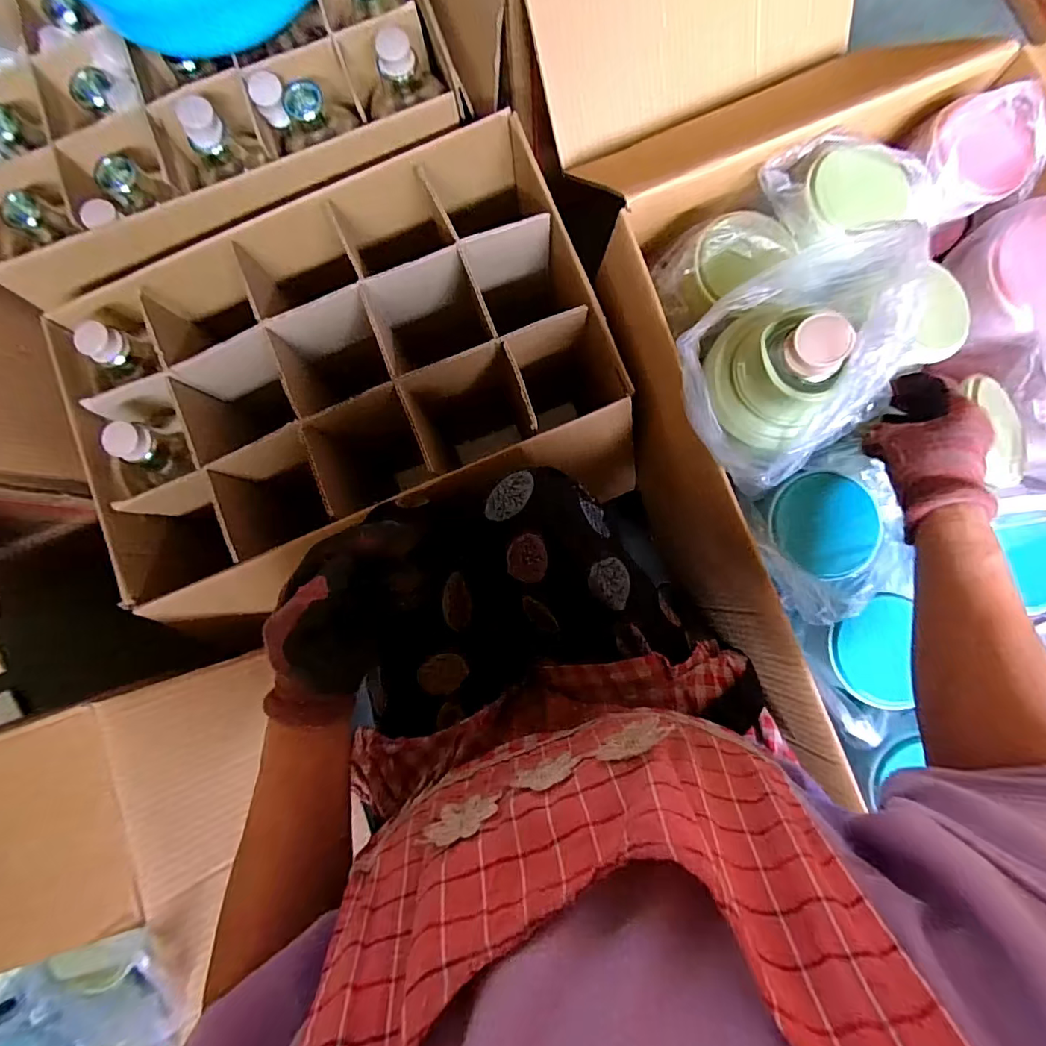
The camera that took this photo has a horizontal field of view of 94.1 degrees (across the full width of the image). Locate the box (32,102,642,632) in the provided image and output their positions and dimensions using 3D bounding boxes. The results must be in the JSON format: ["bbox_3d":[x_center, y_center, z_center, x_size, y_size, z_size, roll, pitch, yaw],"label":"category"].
[{"bbox_3d":[-0.217,-0.164,0.589,0.610,0.186,0.411,-20,85,1],"label":"box"}]

